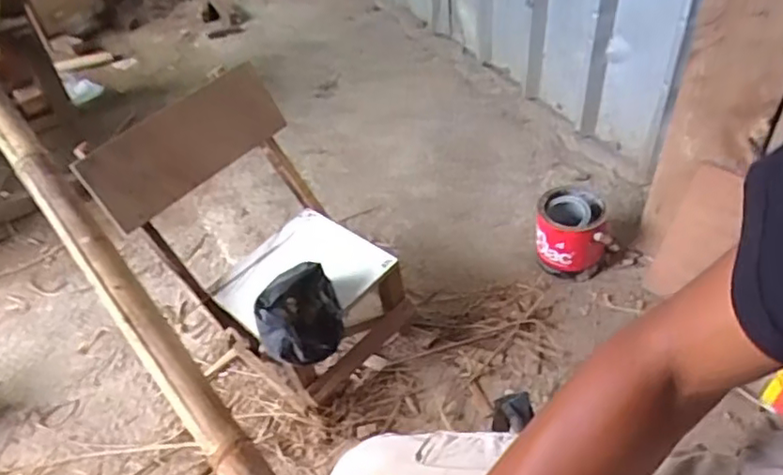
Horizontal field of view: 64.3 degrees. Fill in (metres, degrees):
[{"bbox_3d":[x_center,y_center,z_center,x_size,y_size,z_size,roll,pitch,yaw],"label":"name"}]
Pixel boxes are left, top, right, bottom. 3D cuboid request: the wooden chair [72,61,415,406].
[{"bbox_3d":[-0.242,0.010,1.240,0.434,0.542,0.383,24,51,30],"label":"wooden chair"}]

